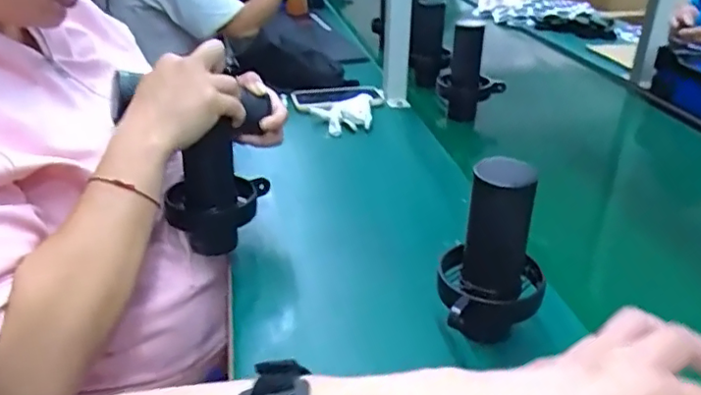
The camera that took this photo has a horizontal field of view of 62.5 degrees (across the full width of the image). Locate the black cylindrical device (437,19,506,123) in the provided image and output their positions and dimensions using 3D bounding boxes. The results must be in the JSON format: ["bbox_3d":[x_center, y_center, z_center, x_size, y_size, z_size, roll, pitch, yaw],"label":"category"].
[{"bbox_3d":[0.222,-0.222,1.066,0.115,0.193,0.075,6,30,10],"label":"black cylindrical device"}]

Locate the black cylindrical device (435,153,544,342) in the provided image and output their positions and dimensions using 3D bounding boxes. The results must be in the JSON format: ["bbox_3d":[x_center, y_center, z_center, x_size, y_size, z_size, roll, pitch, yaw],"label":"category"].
[{"bbox_3d":[0.126,0.043,0.506,0.091,0.147,0.086,0,30,0],"label":"black cylindrical device"}]

